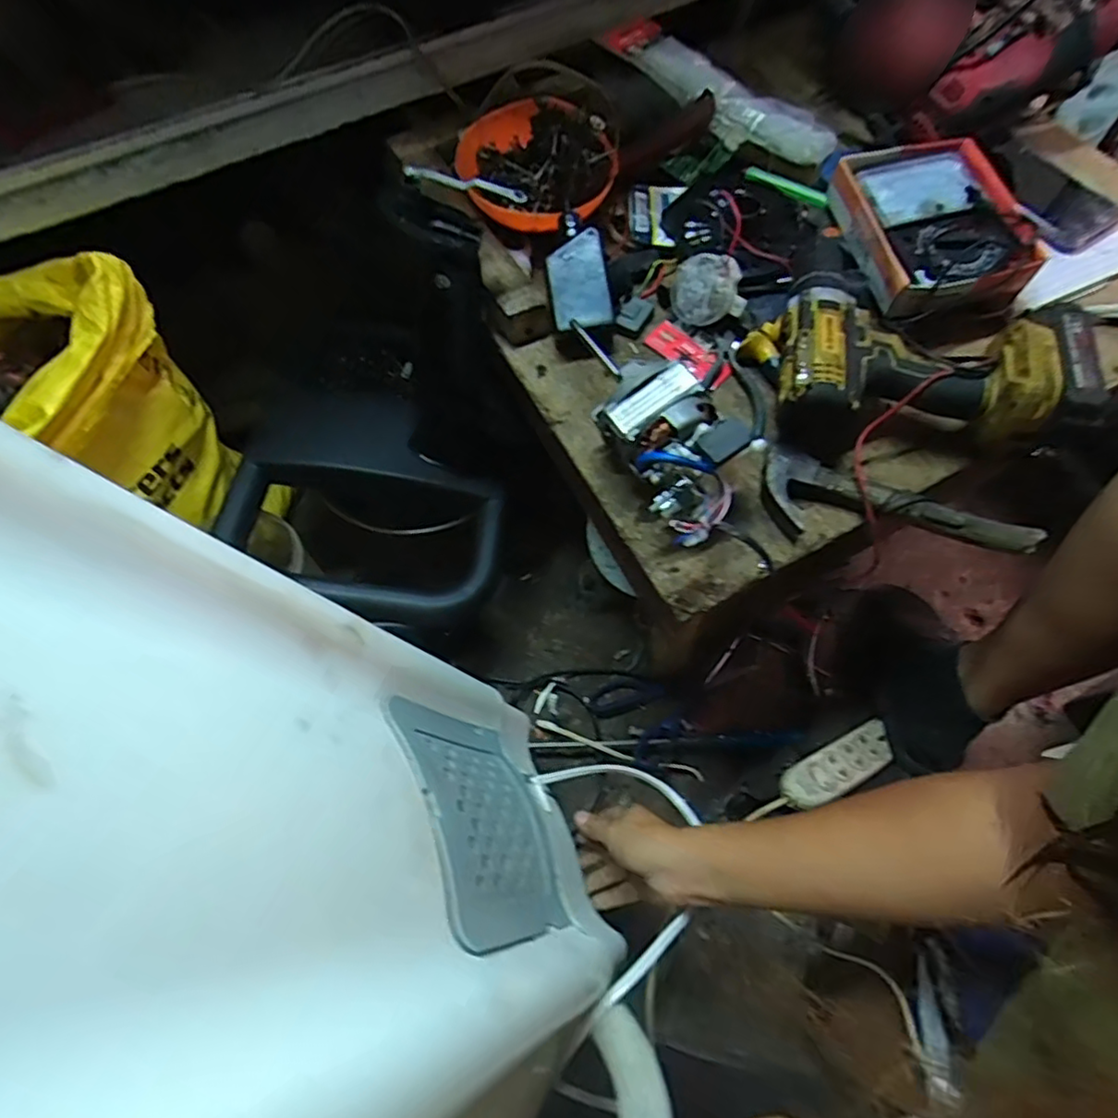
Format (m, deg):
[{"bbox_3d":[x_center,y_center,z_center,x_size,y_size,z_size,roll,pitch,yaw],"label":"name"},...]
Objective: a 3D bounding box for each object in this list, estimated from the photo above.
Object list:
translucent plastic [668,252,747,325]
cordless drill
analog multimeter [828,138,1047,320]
[{"bbox_3d":[0.134,-0.240,0.564,0.066,0.050,0.029,21,68,11],"label":"translucent plastic"},{"bbox_3d":[0.284,-0.156,0.502,0.216,0.072,0.138,6,66,5],"label":"cordless drill"},{"bbox_3d":[0.332,-0.298,0.563,0.132,0.044,0.177,-10,66,-2],"label":"analog multimeter"}]

